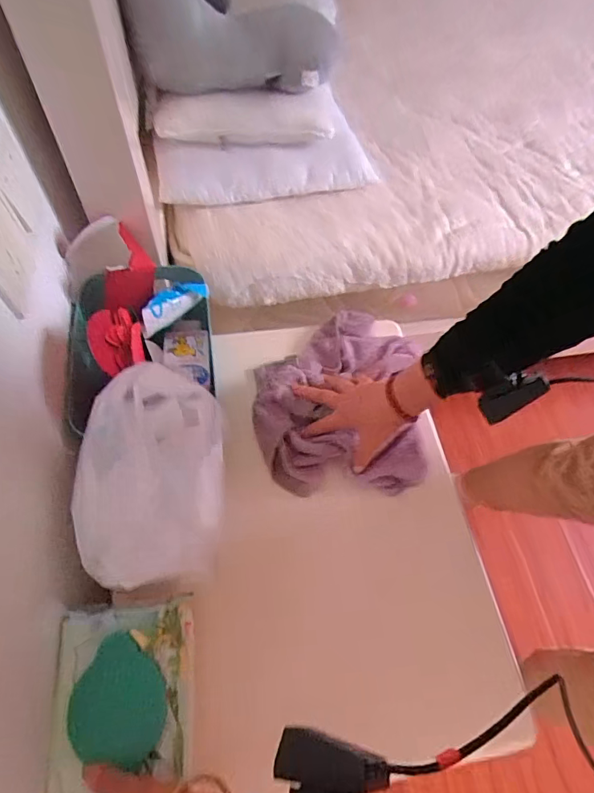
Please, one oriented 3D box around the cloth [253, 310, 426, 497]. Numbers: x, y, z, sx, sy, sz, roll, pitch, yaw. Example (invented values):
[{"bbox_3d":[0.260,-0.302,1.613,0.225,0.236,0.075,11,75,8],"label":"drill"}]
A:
[{"bbox_3d":[0.062,-0.012,0.619,0.238,0.045,0.277,0,61,-3],"label":"cloth"}]

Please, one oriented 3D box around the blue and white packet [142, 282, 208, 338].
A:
[{"bbox_3d":[-0.148,-0.113,0.541,0.090,0.046,0.018,-39,70,-22],"label":"blue and white packet"}]

